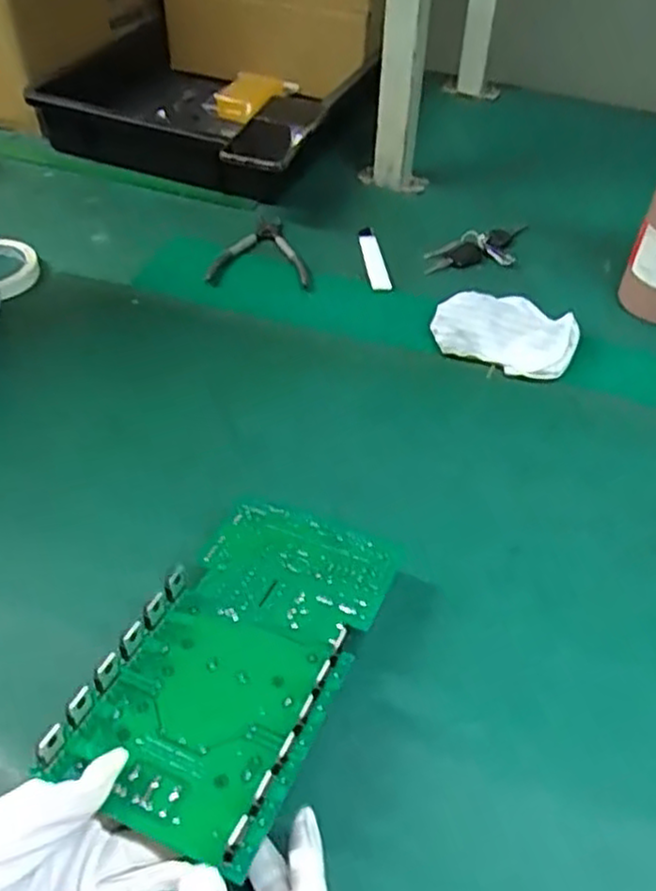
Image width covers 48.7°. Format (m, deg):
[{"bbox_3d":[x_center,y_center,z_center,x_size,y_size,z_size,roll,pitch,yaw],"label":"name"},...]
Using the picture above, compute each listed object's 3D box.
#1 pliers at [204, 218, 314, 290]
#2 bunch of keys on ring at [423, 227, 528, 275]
[{"bbox_3d":[-0.073,-0.216,0.794,0.107,0.011,0.127,0,47,-2],"label":"pliers"},{"bbox_3d":[0.174,-0.221,0.821,0.151,0.018,0.049,-20,50,-20],"label":"bunch of keys on ring"}]

